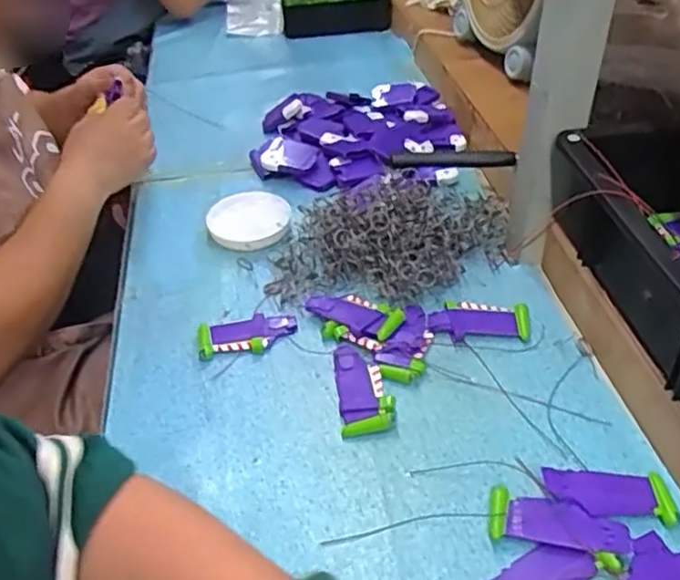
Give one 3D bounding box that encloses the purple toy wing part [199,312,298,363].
[{"bbox_3d":[-0.084,0.040,0.608,0.089,0.011,0.041,-10,42,-5],"label":"purple toy wing part"}]

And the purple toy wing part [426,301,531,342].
[{"bbox_3d":[0.127,0.028,0.607,0.090,0.009,0.047,1,42,7],"label":"purple toy wing part"}]

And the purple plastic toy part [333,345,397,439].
[{"bbox_3d":[0.020,0.081,0.555,0.043,0.014,0.087,-7,42,-1],"label":"purple plastic toy part"}]

